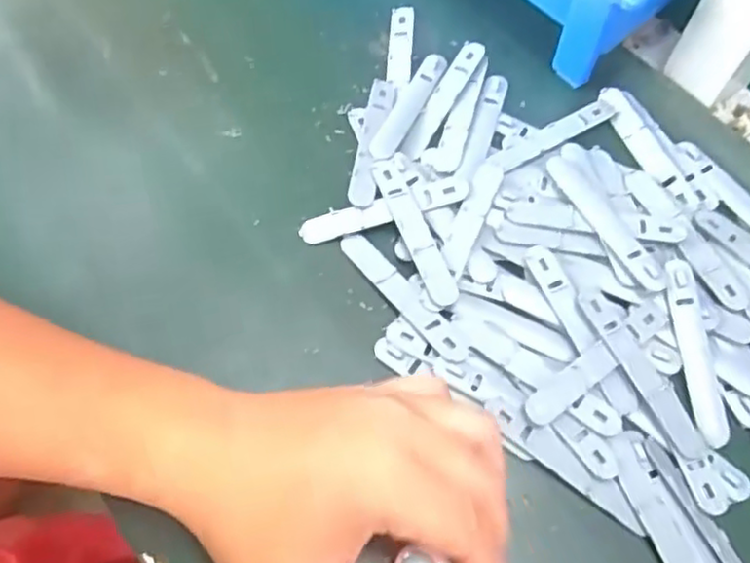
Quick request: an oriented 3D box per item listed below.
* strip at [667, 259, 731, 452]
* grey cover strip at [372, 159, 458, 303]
[{"bbox_3d":[0.163,0.036,0.348,0.016,0.004,0.094,-6,76,-5],"label":"strip"},{"bbox_3d":[0.022,-0.028,0.375,0.015,0.006,0.093,-19,67,-12],"label":"grey cover strip"}]

